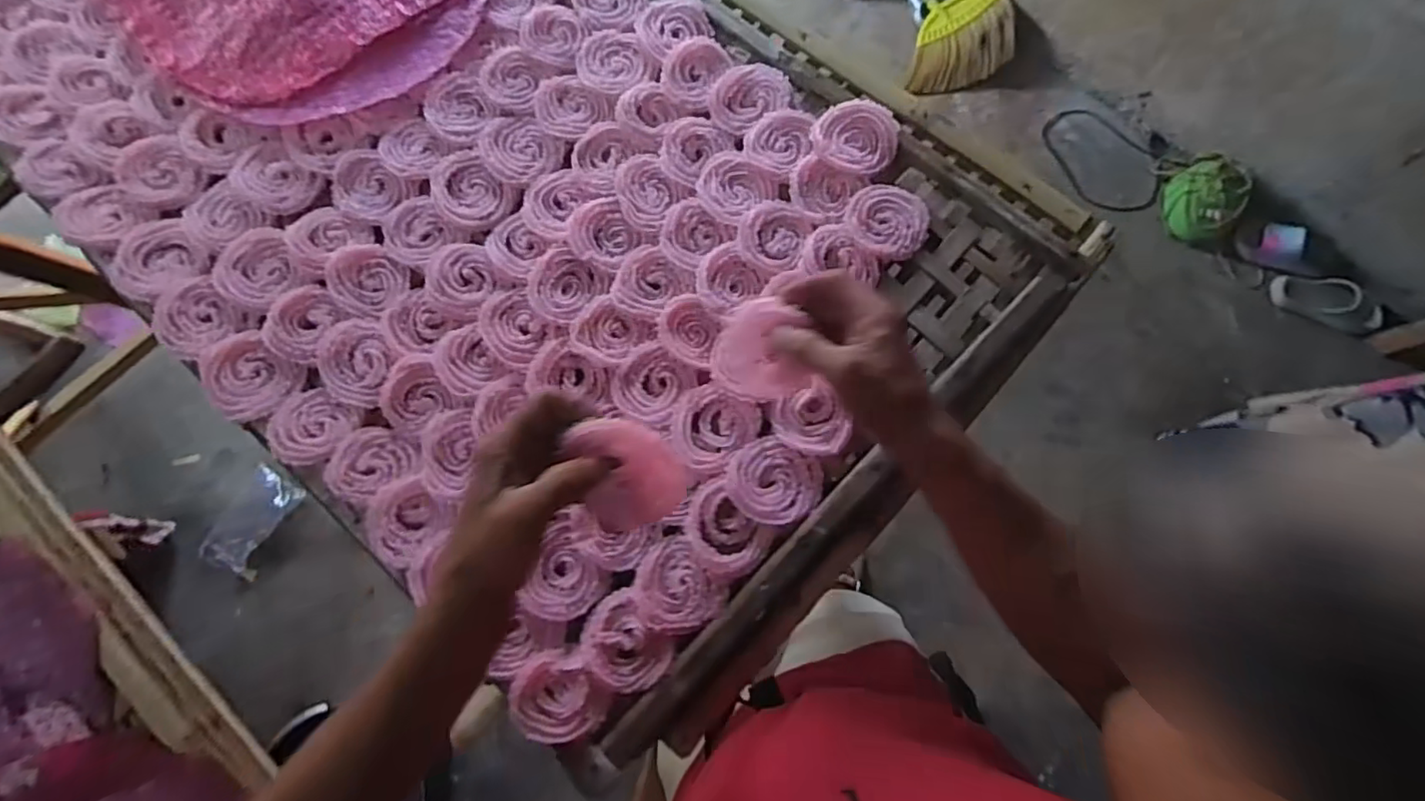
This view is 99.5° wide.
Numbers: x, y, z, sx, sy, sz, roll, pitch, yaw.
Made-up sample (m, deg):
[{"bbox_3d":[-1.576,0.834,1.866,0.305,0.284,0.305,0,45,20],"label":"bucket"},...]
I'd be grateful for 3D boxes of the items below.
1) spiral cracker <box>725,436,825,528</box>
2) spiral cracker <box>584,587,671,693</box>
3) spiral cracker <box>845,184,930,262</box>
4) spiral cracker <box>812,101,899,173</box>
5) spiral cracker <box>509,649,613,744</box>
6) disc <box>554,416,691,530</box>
[{"bbox_3d":[0.054,0.070,0.519,0.080,0.009,0.069,26,79,5],"label":"spiral cracker"},{"bbox_3d":[-0.073,0.198,0.495,0.061,0.014,0.075,-41,81,-8],"label":"spiral cracker"},{"bbox_3d":[0.166,-0.171,0.565,0.075,0.008,0.075,0,78,-1],"label":"spiral cracker"},{"bbox_3d":[0.139,-0.255,0.581,0.078,0.015,0.074,0,78,-1],"label":"spiral cracker"},{"bbox_3d":[-0.121,0.236,0.480,0.075,0.018,0.061,5,78,0],"label":"spiral cracker"},{"bbox_3d":[-0.055,0.042,0.358,0.062,0.015,0.069,-30,104,9],"label":"disc"}]

